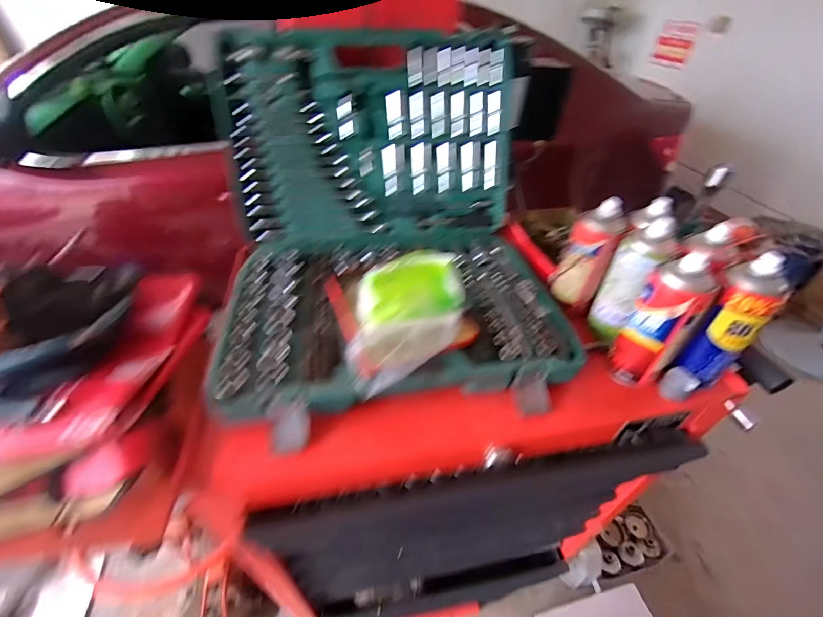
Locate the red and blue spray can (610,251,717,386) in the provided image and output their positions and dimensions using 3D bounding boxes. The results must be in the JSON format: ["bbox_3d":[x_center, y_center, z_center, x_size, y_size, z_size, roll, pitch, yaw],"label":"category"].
[{"bbox_3d":[0.292,0.016,0.443,0.053,0.174,0.050,31,48,28],"label":"red and blue spray can"}]

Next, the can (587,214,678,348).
[{"bbox_3d":[0.305,-0.030,0.495,0.061,0.171,0.062,2,41,-2],"label":"can"}]

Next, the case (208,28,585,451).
[{"bbox_3d":[-0.024,-0.145,0.498,0.453,0.291,0.467,-5,42,-10],"label":"case"}]

